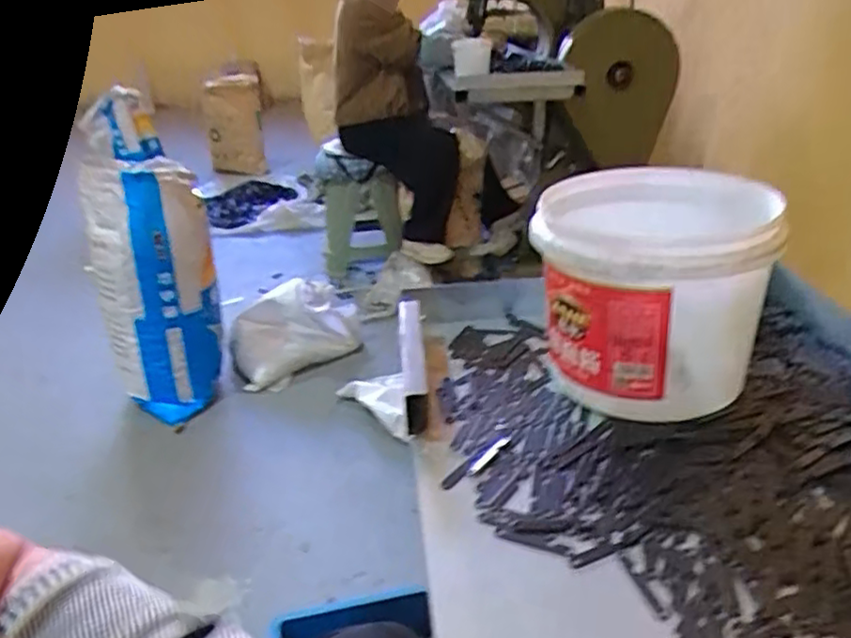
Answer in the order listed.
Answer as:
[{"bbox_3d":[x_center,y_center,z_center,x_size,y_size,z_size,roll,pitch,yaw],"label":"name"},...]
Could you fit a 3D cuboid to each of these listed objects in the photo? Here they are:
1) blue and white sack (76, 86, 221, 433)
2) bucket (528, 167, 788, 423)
[{"bbox_3d":[-0.725,-0.114,1.852,0.310,0.766,0.198,-15,29,-23],"label":"blue and white sack"},{"bbox_3d":[0.187,-0.028,0.585,0.174,0.154,0.199,7,29,21],"label":"bucket"}]

